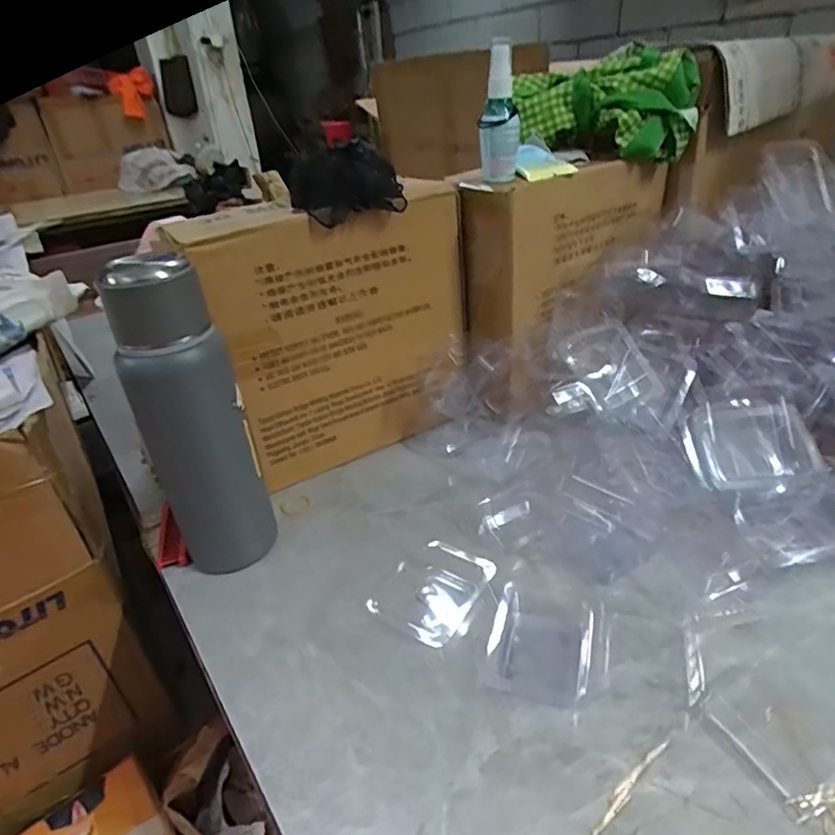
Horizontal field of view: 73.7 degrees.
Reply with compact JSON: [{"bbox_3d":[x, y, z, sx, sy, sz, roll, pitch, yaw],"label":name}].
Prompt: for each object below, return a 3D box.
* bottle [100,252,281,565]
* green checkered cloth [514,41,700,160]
[{"bbox_3d":[-0.183,0.020,0.464,0.071,0.301,0.068,-23,37,-27],"label":"bottle"},{"bbox_3d":[0.203,-0.342,0.616,0.191,0.094,0.078,3,33,11],"label":"green checkered cloth"}]

